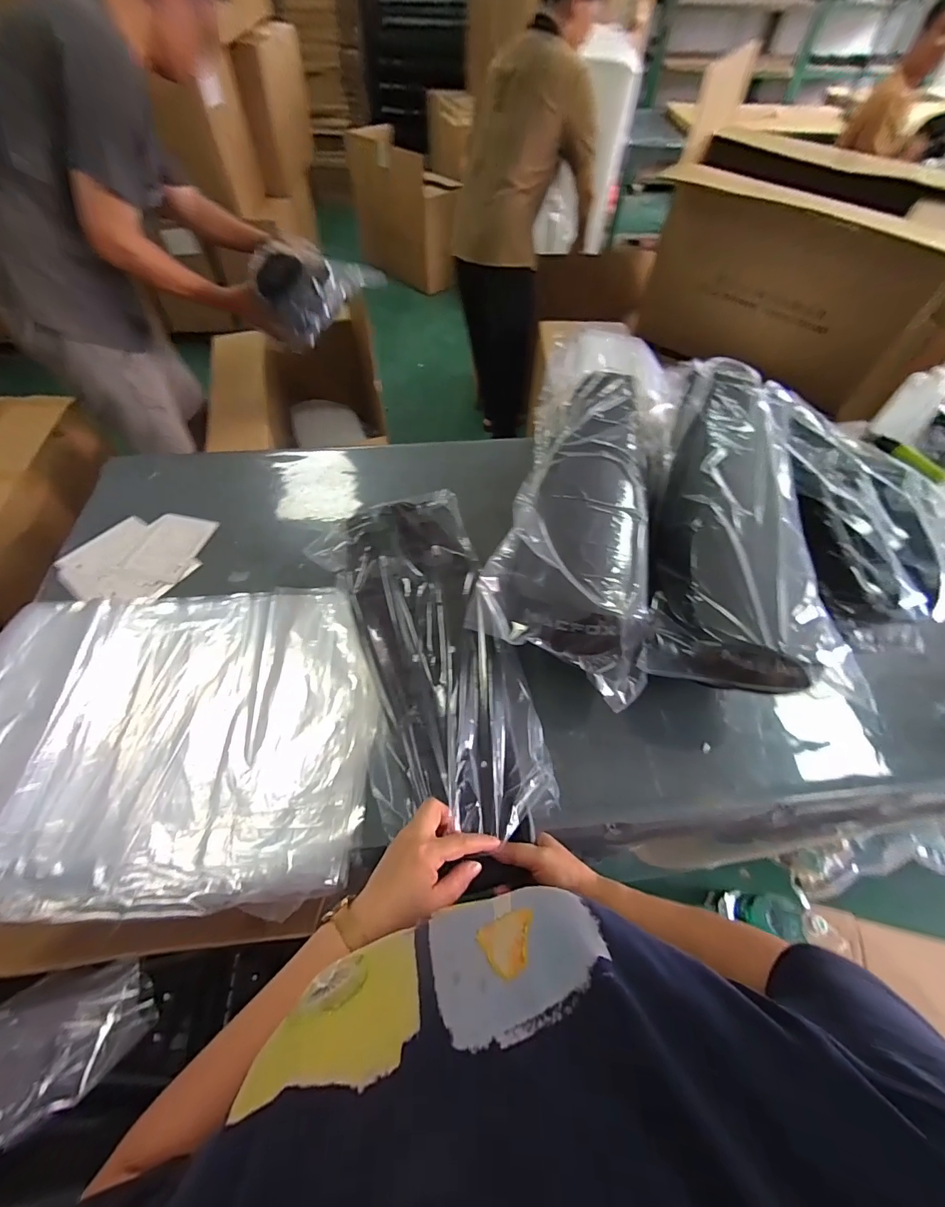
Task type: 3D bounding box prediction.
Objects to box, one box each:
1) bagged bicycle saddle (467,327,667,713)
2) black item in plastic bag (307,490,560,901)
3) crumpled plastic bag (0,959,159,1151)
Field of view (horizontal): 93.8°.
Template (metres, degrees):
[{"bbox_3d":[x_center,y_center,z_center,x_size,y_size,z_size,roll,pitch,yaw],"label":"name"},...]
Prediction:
[{"bbox_3d":[0.170,-0.143,0.685,0.216,0.138,0.540,10,57,6],"label":"bagged bicycle saddle"},{"bbox_3d":[-0.054,0.057,0.599,0.210,0.079,0.565,-16,59,-11],"label":"black item in plastic bag"},{"bbox_3d":[-0.703,0.707,0.665,0.357,0.042,0.172,-20,57,-38],"label":"crumpled plastic bag"}]

